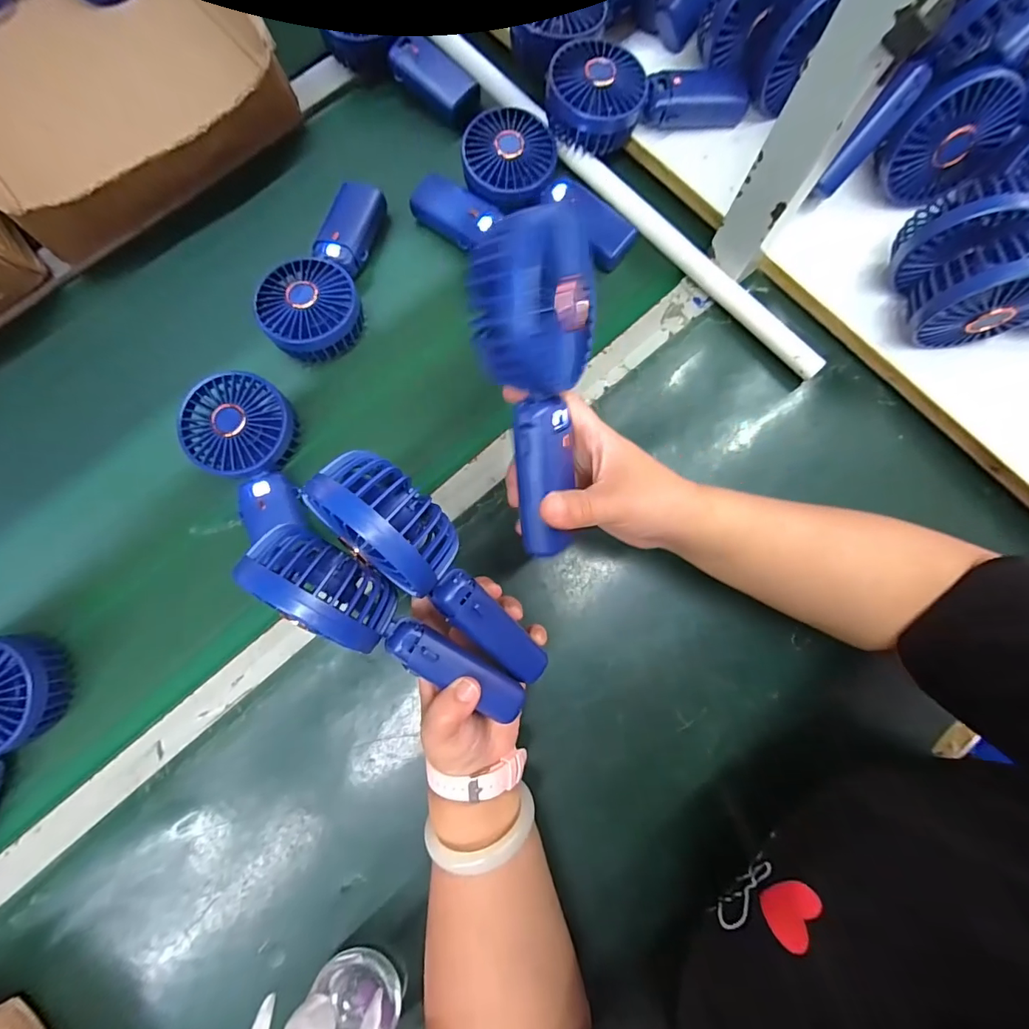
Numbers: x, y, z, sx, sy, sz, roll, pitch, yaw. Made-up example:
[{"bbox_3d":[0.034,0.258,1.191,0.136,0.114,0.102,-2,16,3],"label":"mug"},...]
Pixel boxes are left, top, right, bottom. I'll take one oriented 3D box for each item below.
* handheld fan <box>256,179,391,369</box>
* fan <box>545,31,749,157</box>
[{"bbox_3d":[-0.177,-0.226,0.430,0.083,0.051,0.177,6,81,1],"label":"handheld fan"},{"bbox_3d":[0.113,-0.403,0.437,0.168,0.051,0.095,-17,81,-2],"label":"fan"}]

